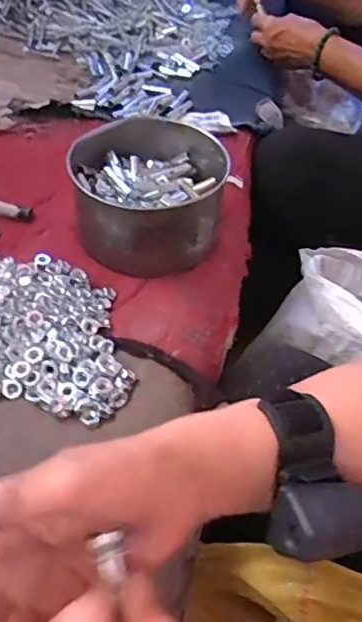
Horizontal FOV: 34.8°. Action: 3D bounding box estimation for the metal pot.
[{"bbox_3d":[-0.028,-0.108,0.534,0.131,0.071,0.134,2,46,-2],"label":"metal pot"}]

